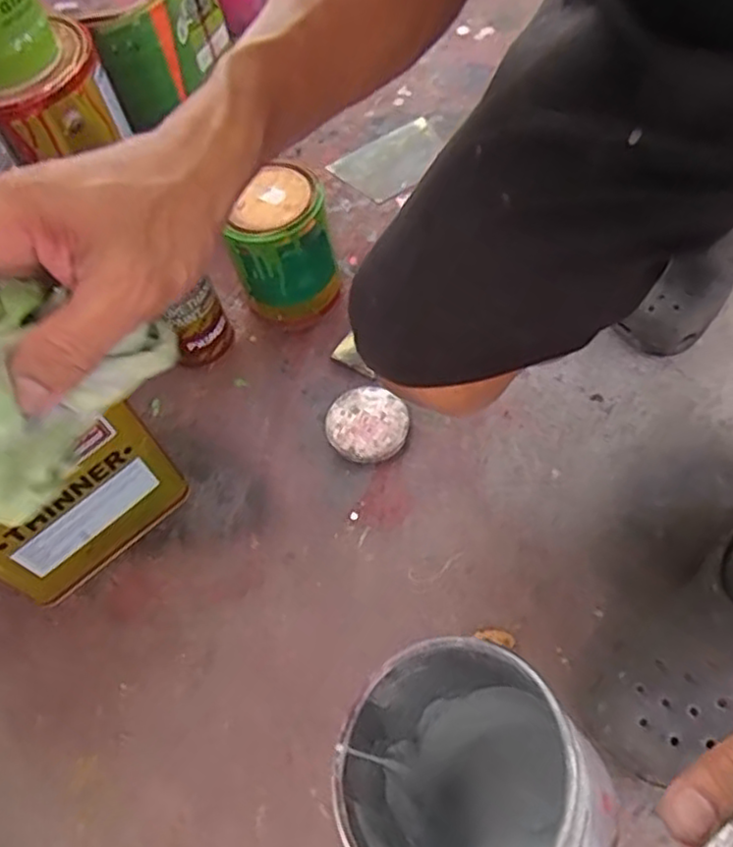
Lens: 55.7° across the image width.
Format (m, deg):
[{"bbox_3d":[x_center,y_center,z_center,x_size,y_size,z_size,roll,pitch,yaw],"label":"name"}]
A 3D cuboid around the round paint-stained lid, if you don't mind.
[{"bbox_3d":[0.001,0.000,0.663,0.075,0.017,0.076,-3,60,6],"label":"round paint-stained lid"}]

